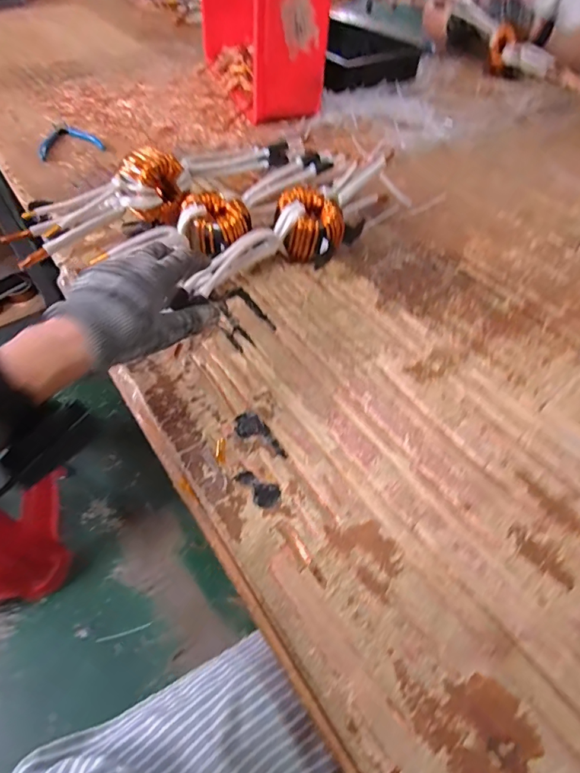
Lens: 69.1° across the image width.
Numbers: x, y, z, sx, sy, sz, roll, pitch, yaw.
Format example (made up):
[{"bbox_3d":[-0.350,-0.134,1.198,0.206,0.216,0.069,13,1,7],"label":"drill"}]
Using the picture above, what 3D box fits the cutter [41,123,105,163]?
[{"bbox_3d":[-0.399,-0.451,0.761,0.105,0.011,0.145,-18,56,-15],"label":"cutter"}]

